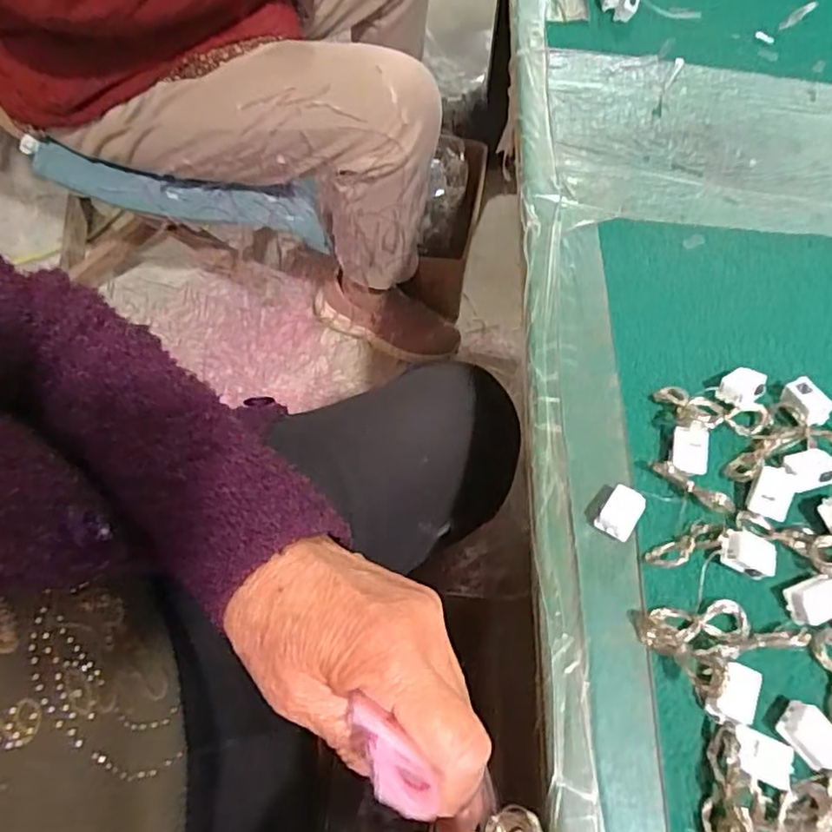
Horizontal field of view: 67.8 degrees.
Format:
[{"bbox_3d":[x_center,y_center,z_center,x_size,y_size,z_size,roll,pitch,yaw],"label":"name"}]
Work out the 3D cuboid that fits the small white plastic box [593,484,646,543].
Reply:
[{"bbox_3d":[0.116,0.056,0.352,0.020,0.018,0.027,33,67,14],"label":"small white plastic box"}]

